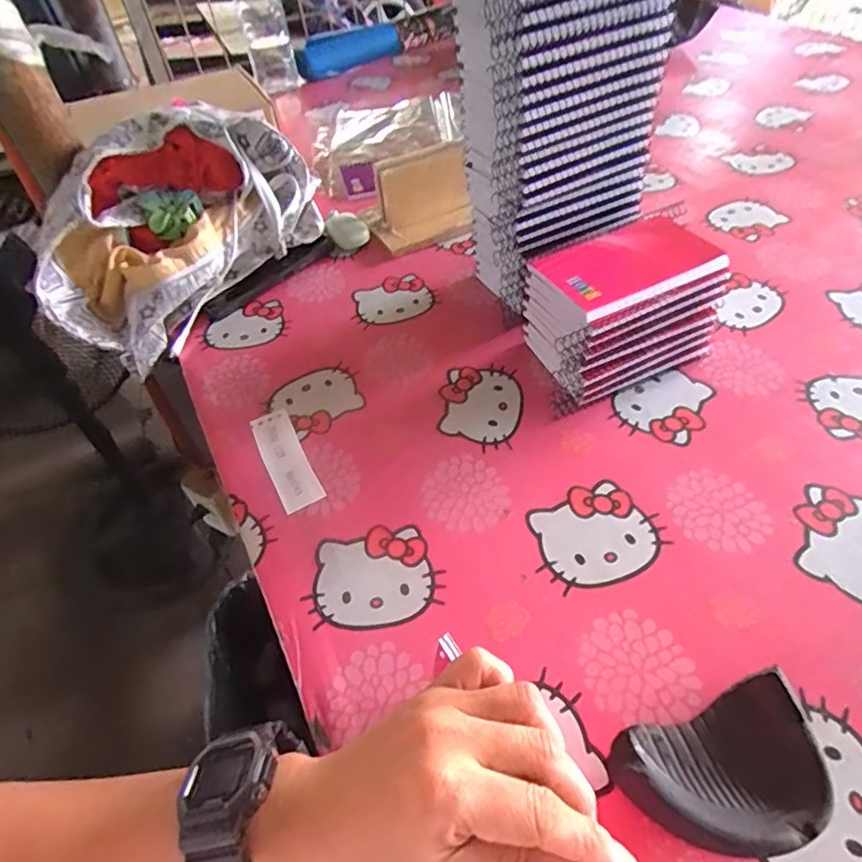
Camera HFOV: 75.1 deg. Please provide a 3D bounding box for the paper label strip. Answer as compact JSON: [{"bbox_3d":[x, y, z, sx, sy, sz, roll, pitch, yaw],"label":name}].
[{"bbox_3d":[-0.119,0.022,0.457,0.032,0.004,0.105,-28,52,-10],"label":"paper label strip"}]

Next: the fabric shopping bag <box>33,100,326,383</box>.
[{"bbox_3d":[-0.263,-0.212,0.573,0.140,0.148,0.280,28,57,26],"label":"fabric shopping bag"}]

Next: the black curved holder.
[{"bbox_3d":[0.146,0.171,0.278,0.095,0.028,0.065,-17,50,-8],"label":"black curved holder"}]

